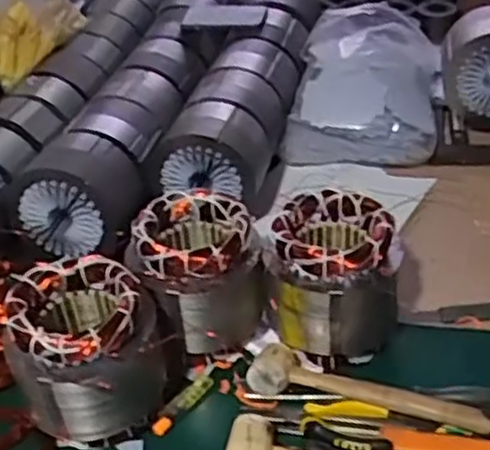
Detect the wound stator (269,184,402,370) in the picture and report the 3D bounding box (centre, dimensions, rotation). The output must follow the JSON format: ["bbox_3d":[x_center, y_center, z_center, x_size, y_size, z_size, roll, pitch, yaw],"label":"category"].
[{"bbox_3d":[0.102,0.058,0.832,0.141,0.145,0.134,6,38,9],"label":"wound stator"}]

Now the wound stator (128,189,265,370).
[{"bbox_3d":[-0.058,0.060,0.860,0.134,0.157,0.135,-9,38,-10],"label":"wound stator"}]

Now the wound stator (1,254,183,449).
[{"bbox_3d":[-0.164,0.143,0.775,0.152,0.165,0.133,-1,38,4],"label":"wound stator"}]

